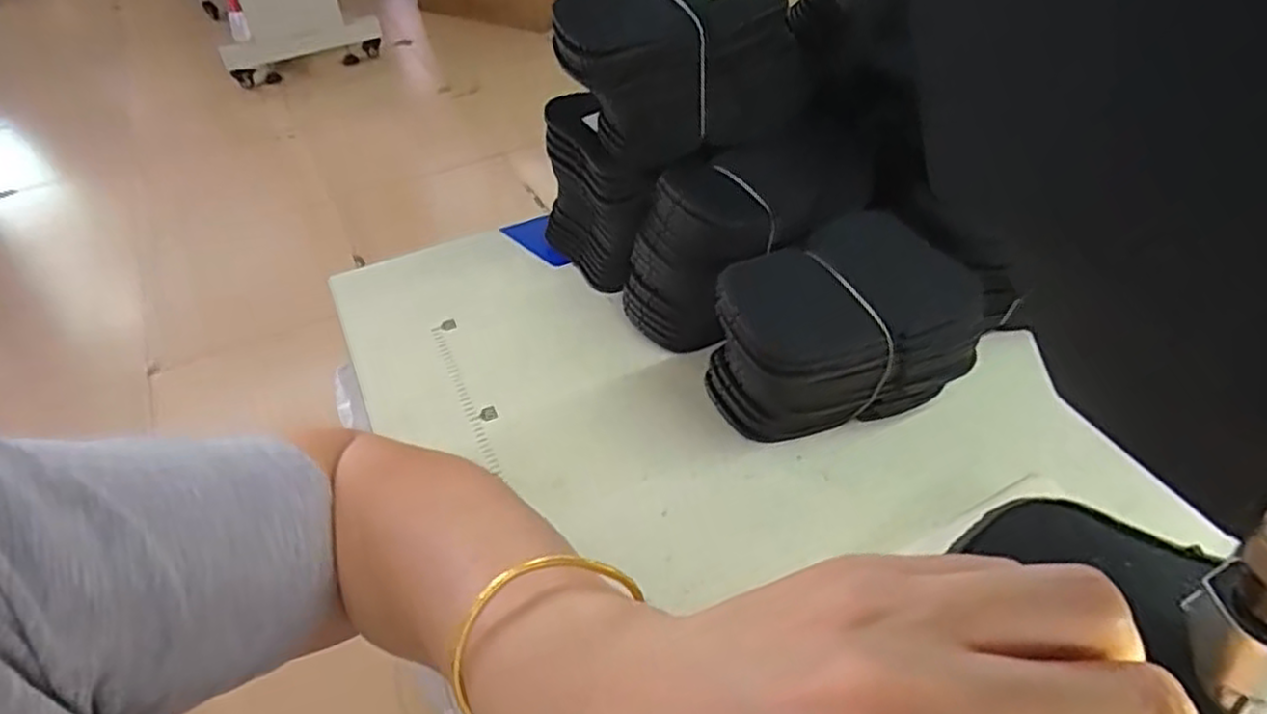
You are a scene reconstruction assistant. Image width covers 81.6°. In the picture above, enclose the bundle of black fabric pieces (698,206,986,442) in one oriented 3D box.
[{"bbox_3d":[0.123,-0.005,0.454,0.137,0.101,0.079,-13,47,-11],"label":"bundle of black fabric pieces"}]

